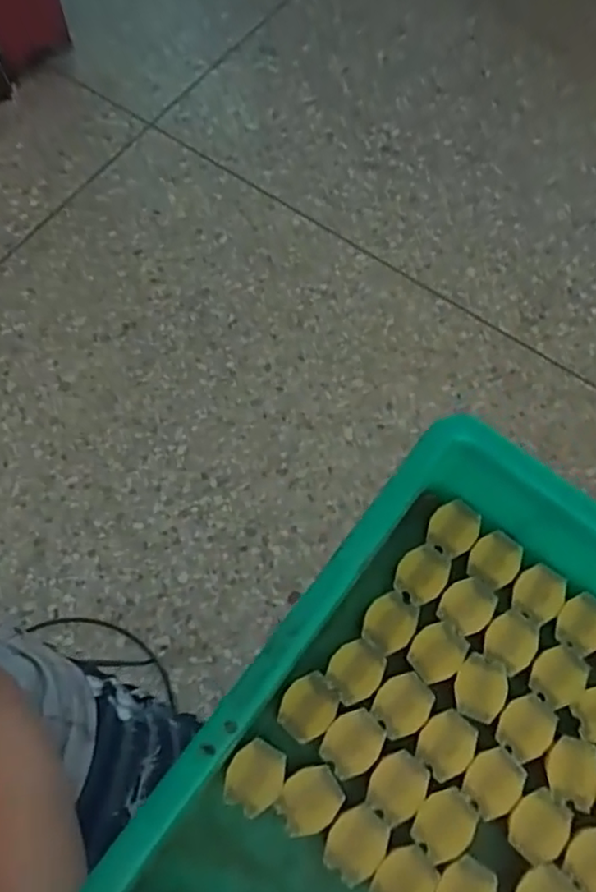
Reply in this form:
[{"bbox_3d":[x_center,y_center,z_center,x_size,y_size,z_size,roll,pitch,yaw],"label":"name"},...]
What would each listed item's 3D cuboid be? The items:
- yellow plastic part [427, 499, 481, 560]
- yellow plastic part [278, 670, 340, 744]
[{"bbox_3d":[0.085,0.045,0.325,0.025,0.004,0.029,34,70,10],"label":"yellow plastic part"},{"bbox_3d":[0.006,0.127,0.292,0.025,0.005,0.029,39,71,12],"label":"yellow plastic part"}]

